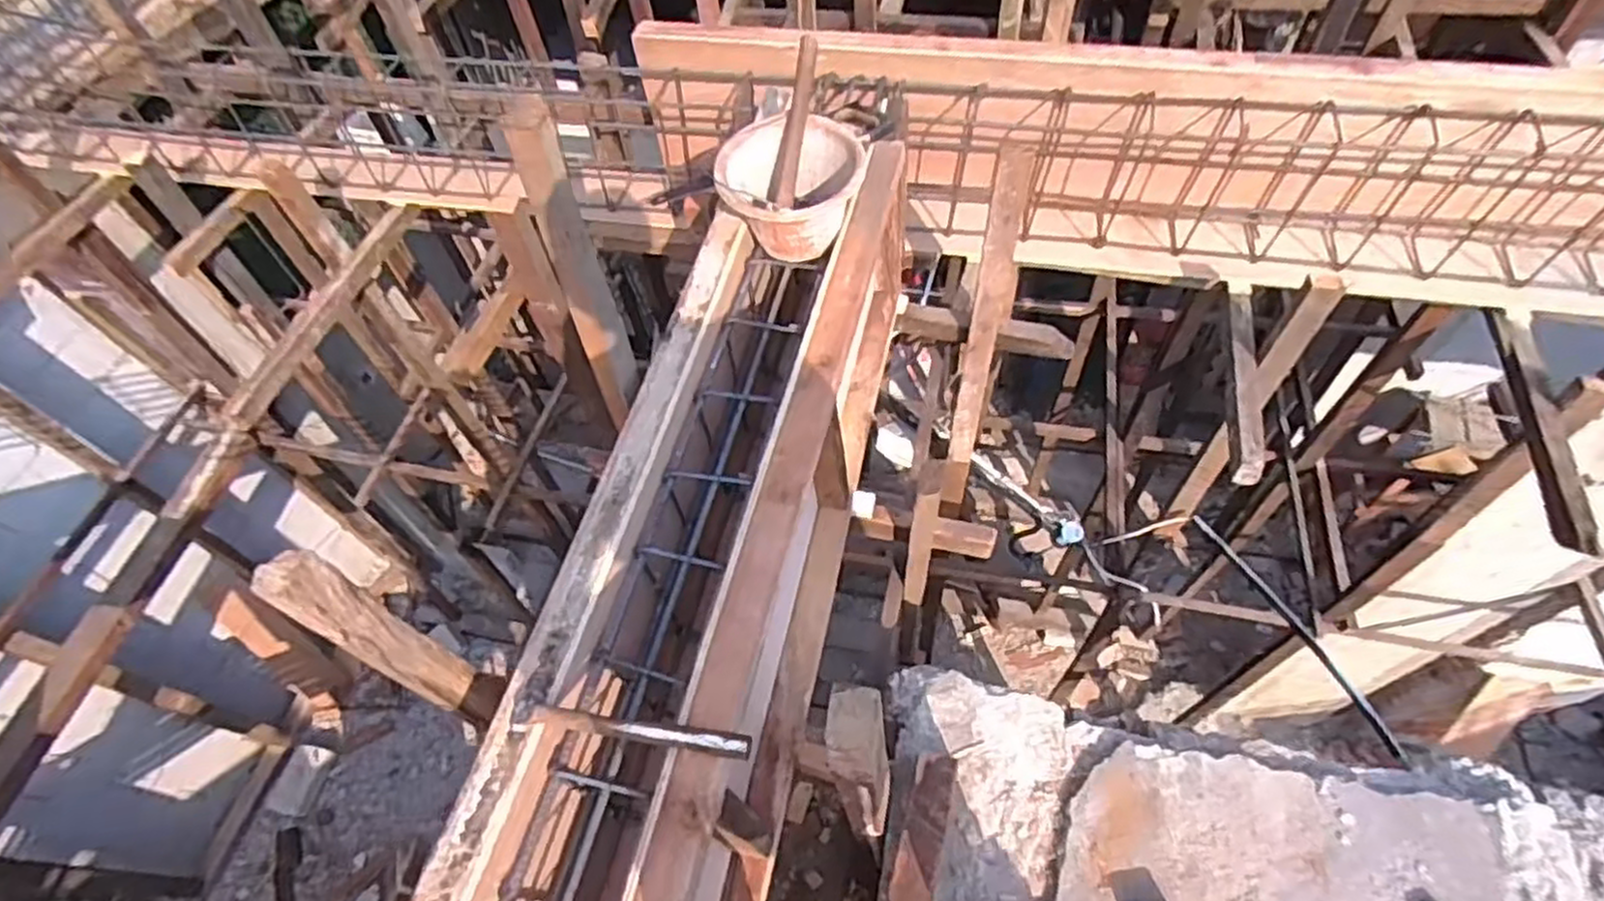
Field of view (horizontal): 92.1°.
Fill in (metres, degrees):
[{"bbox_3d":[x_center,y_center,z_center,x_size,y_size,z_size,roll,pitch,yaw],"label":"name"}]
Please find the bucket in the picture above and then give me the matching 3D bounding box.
[{"bbox_3d":[-0.015,-0.468,1.409,0.257,0.180,0.257,-2,56,3],"label":"bucket"}]

